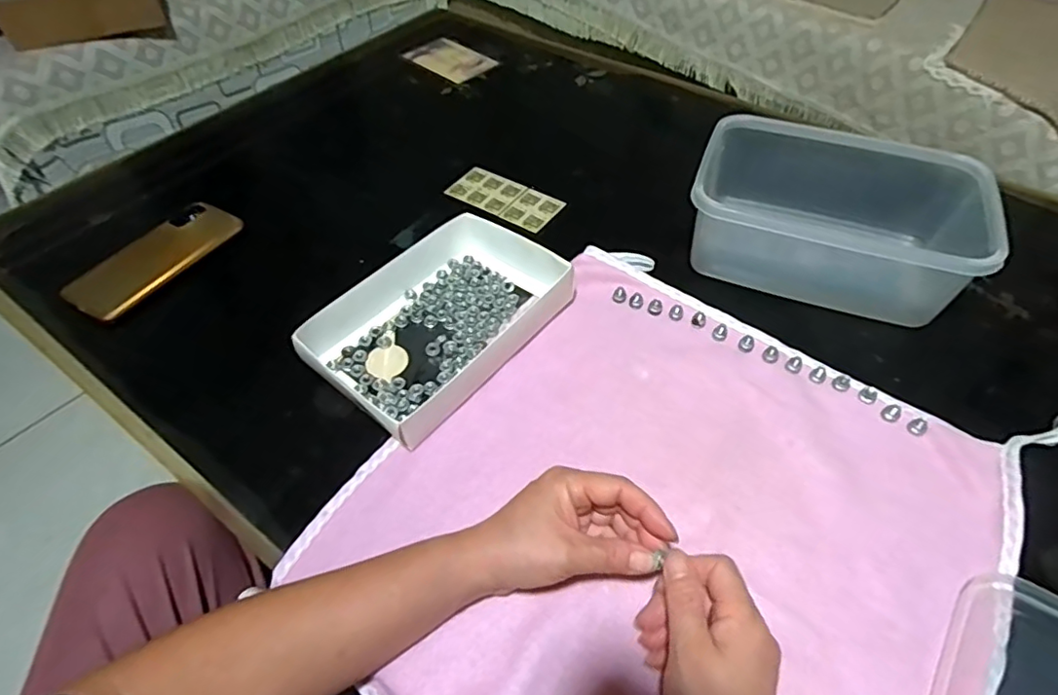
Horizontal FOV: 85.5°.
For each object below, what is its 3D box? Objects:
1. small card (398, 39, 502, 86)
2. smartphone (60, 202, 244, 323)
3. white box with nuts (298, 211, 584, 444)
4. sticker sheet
[{"bbox_3d":[-0.115,-0.415,0.824,0.119,0.007,0.090,33,55,24],"label":"small card"},{"bbox_3d":[-0.352,-0.087,0.539,0.066,0.016,0.157,25,55,19],"label":"smartphone"},{"bbox_3d":[-0.070,-0.028,0.493,0.137,0.045,0.223,33,58,24],"label":"white box with nuts"},{"bbox_3d":[-0.025,-0.165,0.631,0.120,0.004,0.065,29,57,22],"label":"sticker sheet"}]

